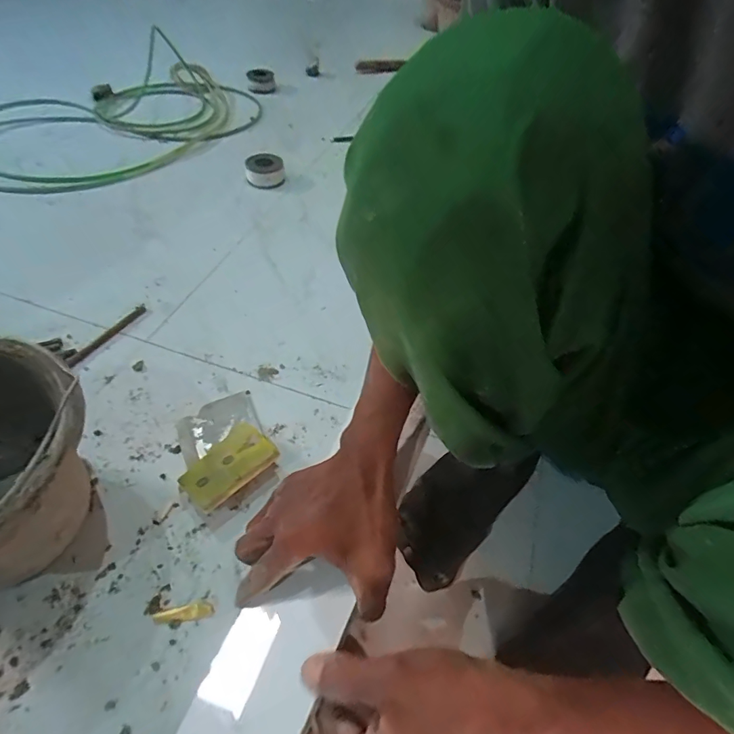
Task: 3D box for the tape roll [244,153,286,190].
[{"bbox_3d":[-0.243,-0.468,1.032,0.087,0.046,0.100,-3,51,-7],"label":"tape roll"}]

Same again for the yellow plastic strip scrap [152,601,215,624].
[{"bbox_3d":[-0.188,0.252,0.441,0.058,0.008,0.015,-8,53,-11],"label":"yellow plastic strip scrap"}]

